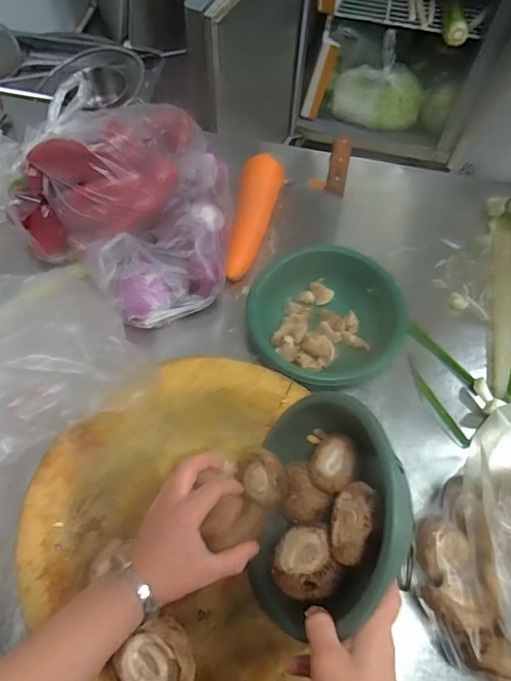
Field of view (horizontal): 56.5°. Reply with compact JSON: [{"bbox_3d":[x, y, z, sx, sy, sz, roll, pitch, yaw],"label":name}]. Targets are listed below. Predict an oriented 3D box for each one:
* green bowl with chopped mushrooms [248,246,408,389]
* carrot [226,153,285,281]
[{"bbox_3d":[0.096,-0.032,0.639,0.199,0.085,0.181,1,64,-2],"label":"green bowl with chopped mushrooms"},{"bbox_3d":[-0.007,-0.185,0.719,0.060,0.051,0.209,14,78,5],"label":"carrot"}]

